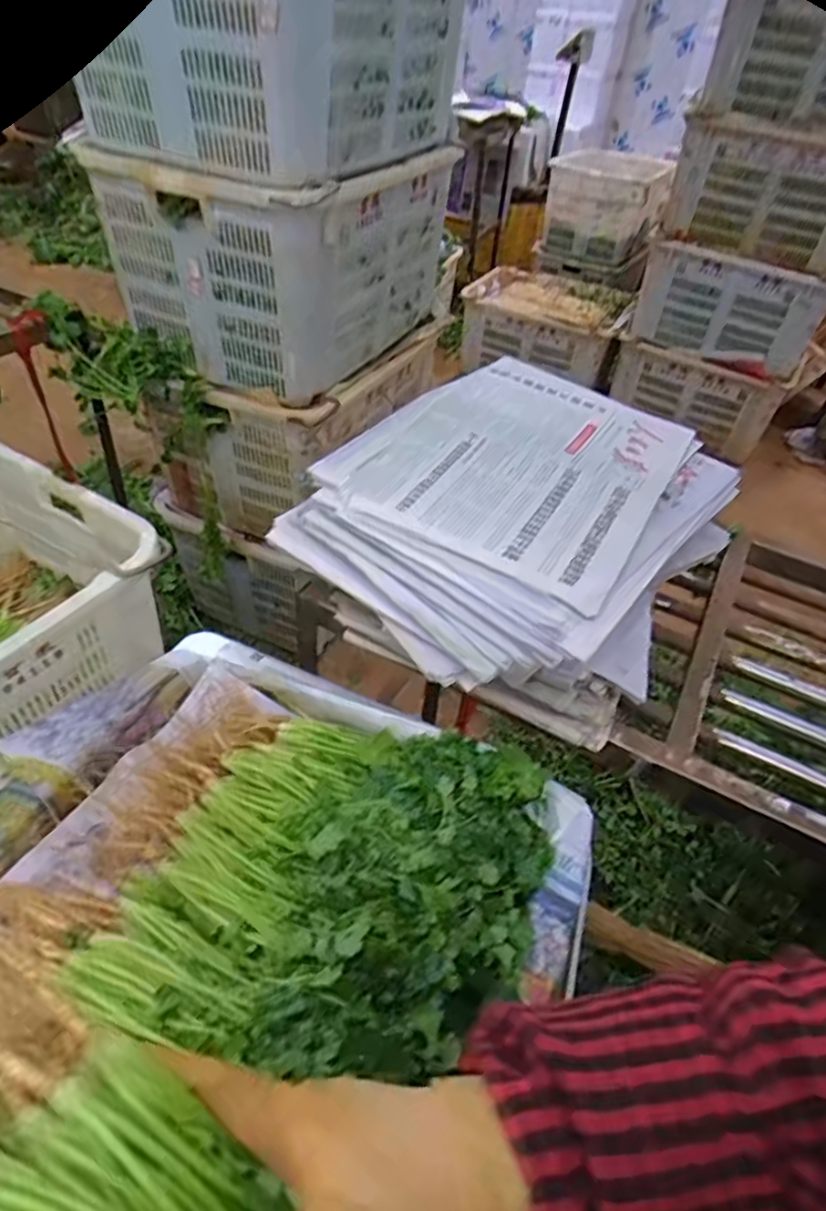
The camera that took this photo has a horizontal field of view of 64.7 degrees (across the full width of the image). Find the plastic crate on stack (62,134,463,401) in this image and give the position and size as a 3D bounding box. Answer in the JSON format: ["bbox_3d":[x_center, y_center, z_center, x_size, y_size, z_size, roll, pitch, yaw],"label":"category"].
[{"bbox_3d":[-0.236,-0.704,1.291,0.414,0.331,0.586,20,46,13],"label":"plastic crate on stack"}]

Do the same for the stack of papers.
[{"bbox_3d":[0.123,-0.120,0.708,0.392,0.082,0.465,24,47,17],"label":"stack of papers"}]

